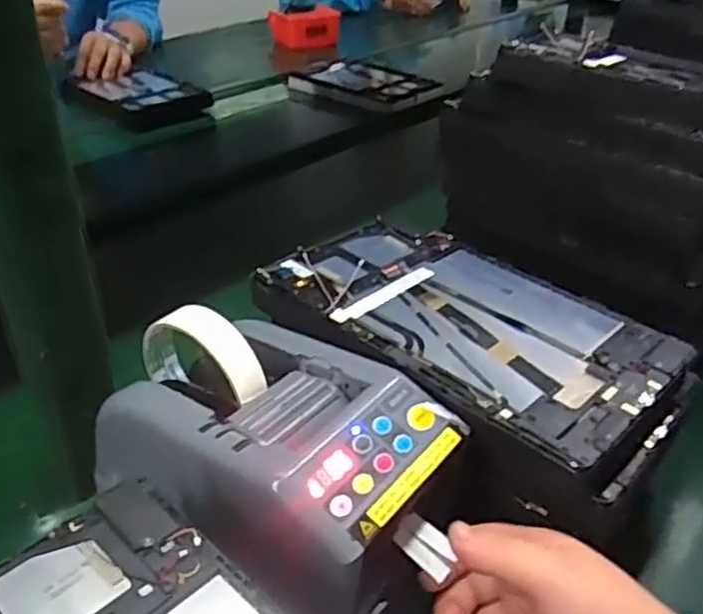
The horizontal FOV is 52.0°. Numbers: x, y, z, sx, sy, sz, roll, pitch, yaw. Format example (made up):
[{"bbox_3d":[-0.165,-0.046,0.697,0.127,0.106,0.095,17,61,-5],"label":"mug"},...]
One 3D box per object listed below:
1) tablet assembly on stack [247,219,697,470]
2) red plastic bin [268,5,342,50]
[{"bbox_3d":[0.071,0.003,0.445,0.235,0.015,0.154,25,41,31],"label":"tablet assembly on stack"},{"bbox_3d":[-0.102,-0.608,1.569,0.152,0.069,0.090,-2,34,-5],"label":"red plastic bin"}]

